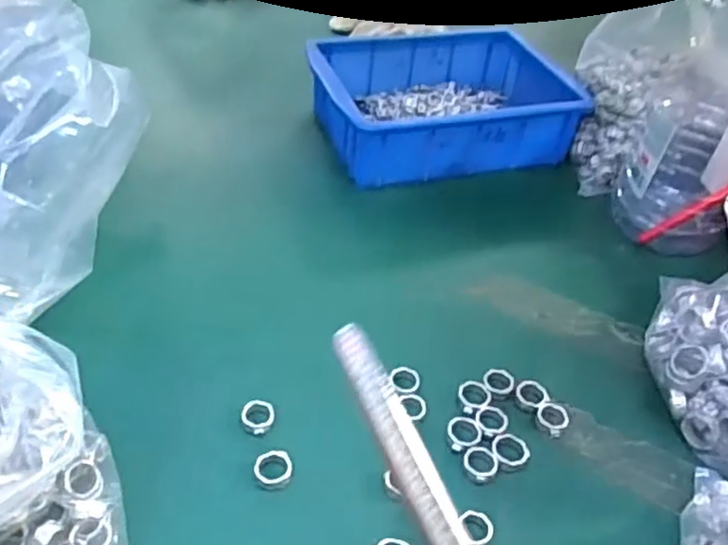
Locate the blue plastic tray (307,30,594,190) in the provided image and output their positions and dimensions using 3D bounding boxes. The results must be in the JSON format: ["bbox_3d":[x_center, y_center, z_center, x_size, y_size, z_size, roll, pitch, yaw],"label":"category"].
[{"bbox_3d":[0.077,-0.172,0.687,0.240,0.065,0.169,-10,45,-19],"label":"blue plastic tray"}]

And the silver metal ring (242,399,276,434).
[{"bbox_3d":[-0.066,0.089,0.423,0.019,0.006,0.021,7,42,-1],"label":"silver metal ring"}]

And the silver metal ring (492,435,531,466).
[{"bbox_3d":[0.091,0.109,0.420,0.024,0.004,0.022,4,42,-4],"label":"silver metal ring"}]

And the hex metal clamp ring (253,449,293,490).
[{"bbox_3d":[-0.053,0.114,0.400,0.023,0.006,0.025,4,42,-5],"label":"hex metal clamp ring"}]

